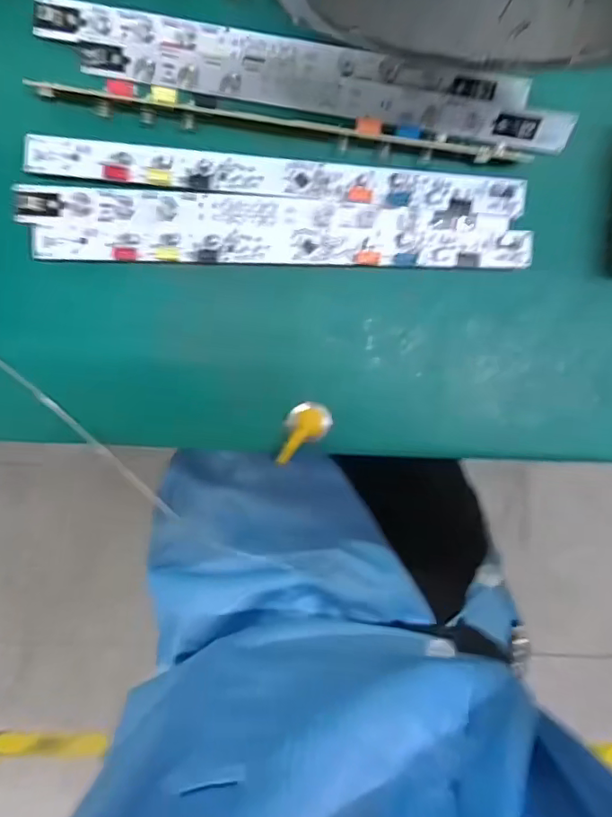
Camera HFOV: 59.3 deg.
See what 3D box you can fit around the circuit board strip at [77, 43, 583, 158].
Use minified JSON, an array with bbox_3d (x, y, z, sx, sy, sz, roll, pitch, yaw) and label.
[{"bbox_3d":[0.014,-0.181,0.314,0.284,0.006,0.023,7,93,-2],"label":"circuit board strip"}]

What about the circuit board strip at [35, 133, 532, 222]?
[{"bbox_3d":[-0.015,-0.136,0.317,0.288,0.006,0.023,5,93,-2],"label":"circuit board strip"}]

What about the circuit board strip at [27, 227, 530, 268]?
[{"bbox_3d":[-0.012,-0.095,0.319,0.290,0.005,0.021,0,93,-2],"label":"circuit board strip"}]

